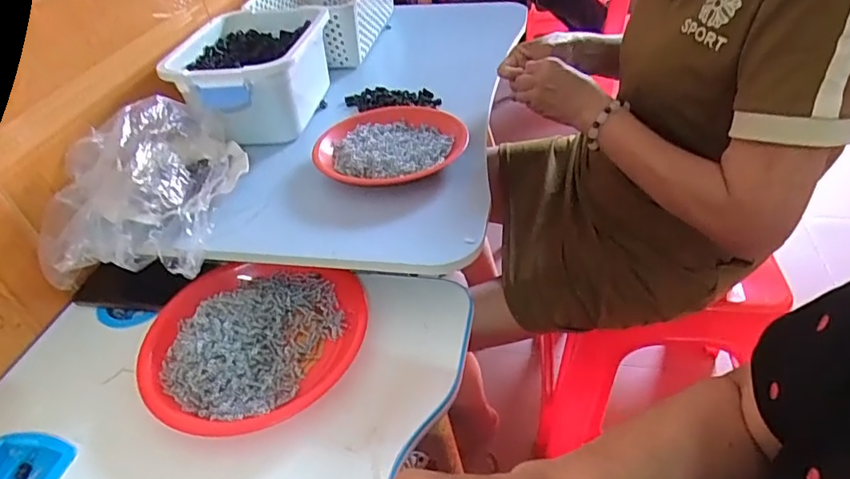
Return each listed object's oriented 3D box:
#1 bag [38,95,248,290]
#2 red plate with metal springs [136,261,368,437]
[{"bbox_3d":[-0.320,-0.086,0.613,0.186,0.103,0.258,0,41,7],"label":"bag"},{"bbox_3d":[-0.172,0.097,0.525,0.221,0.037,0.201,-3,41,4],"label":"red plate with metal springs"}]

